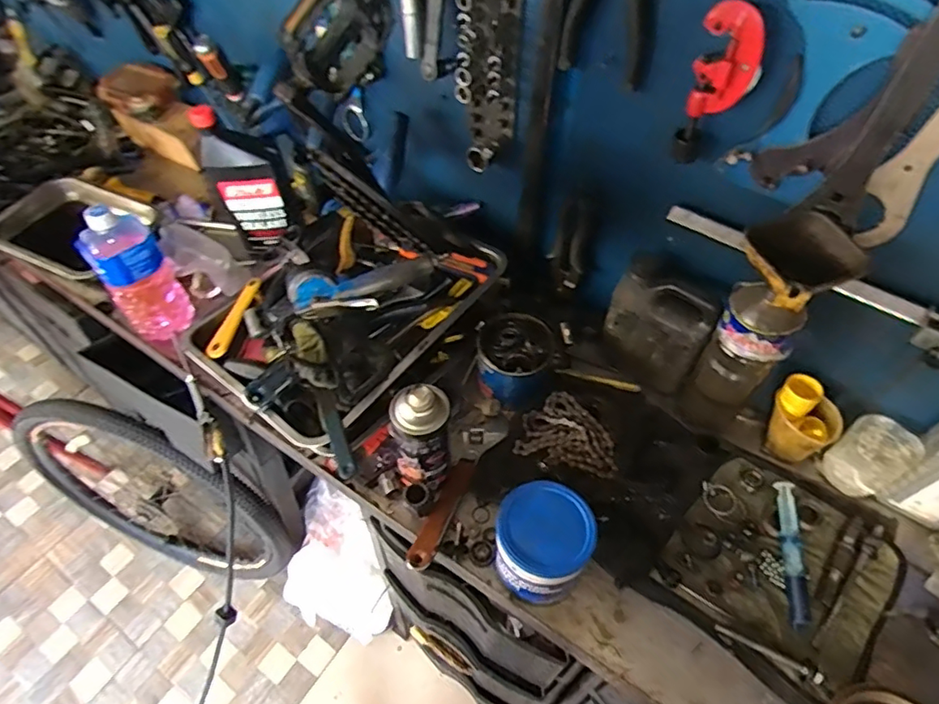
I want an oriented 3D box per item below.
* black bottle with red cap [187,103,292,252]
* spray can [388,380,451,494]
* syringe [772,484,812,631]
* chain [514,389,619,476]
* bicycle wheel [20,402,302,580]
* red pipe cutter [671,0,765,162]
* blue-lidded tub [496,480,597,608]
[{"bbox_3d":[-0.346,-0.256,0.870,0.090,0.221,0.090,-22,55,-17],"label":"black bottle with red cap"},{"bbox_3d":[-0.057,0.103,0.648,0.065,0.184,0.054,-5,52,-5],"label":"spray can"},{"bbox_3d":[0.375,0.229,0.653,0.026,0.023,0.161,8,52,5],"label":"syringe"},{"bbox_3d":[0.134,0.106,0.747,0.129,0.040,0.087,15,53,11],"label":"chain"},{"bbox_3d":[-0.691,0.328,1.259,0.610,0.611,0.110,16,53,11],"label":"bicycle wheel"},{"bbox_3d":[0.241,-0.254,0.549,0.059,0.144,0.028,23,55,16],"label":"red pipe cutter"},{"bbox_3d":[0.080,0.210,0.627,0.099,0.099,0.104,1,52,-1],"label":"blue-lidded tub"}]

